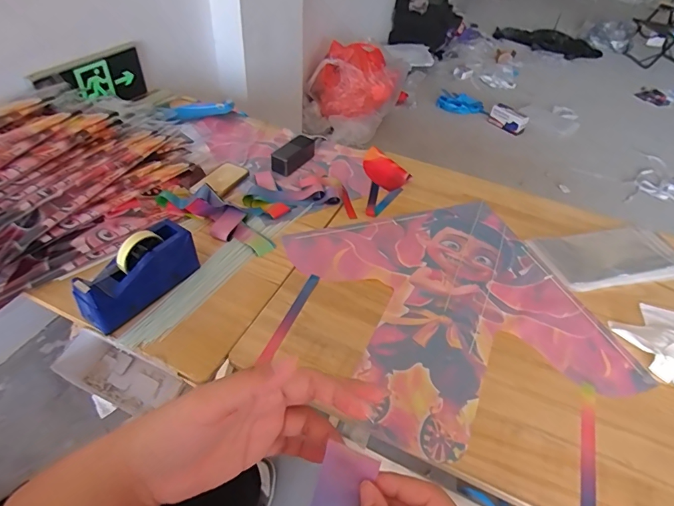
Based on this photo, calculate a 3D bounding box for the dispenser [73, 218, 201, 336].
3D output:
[{"bbox_3d":[-0.348,0.039,0.729,0.063,0.134,0.207,26,48,19],"label":"dispenser"}]

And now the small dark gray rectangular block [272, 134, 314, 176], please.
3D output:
[{"bbox_3d":[-0.114,-0.259,1.088,0.058,0.055,0.127,24,48,18],"label":"small dark gray rectangular block"}]

